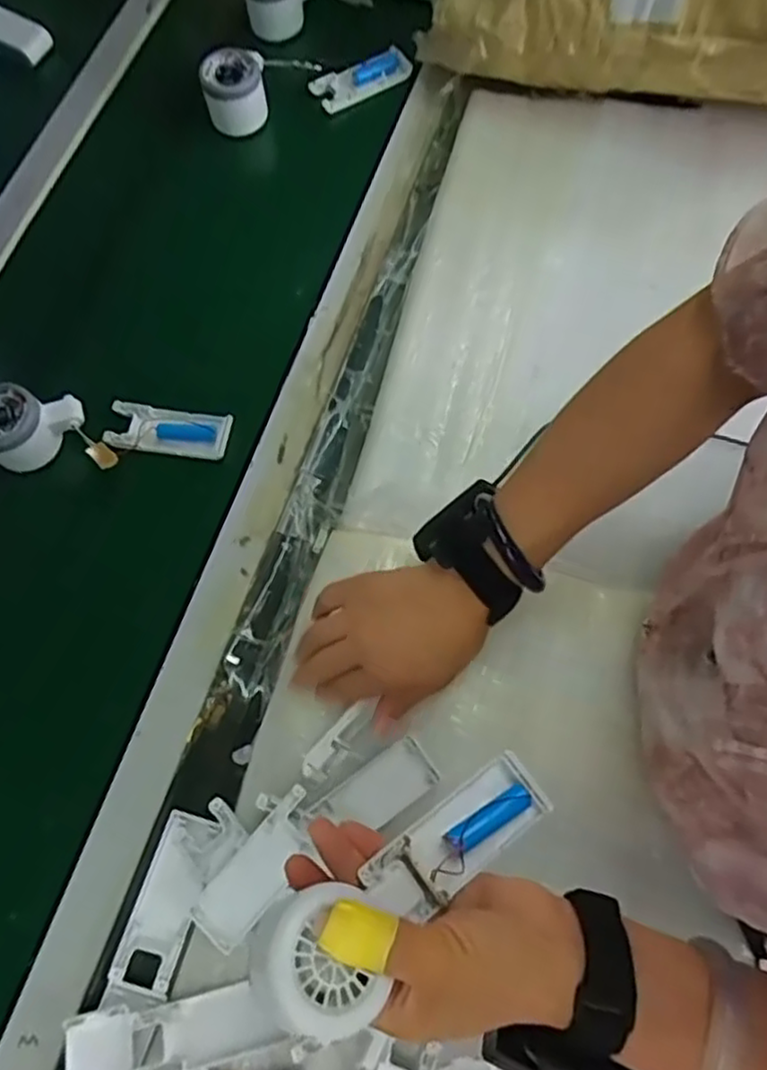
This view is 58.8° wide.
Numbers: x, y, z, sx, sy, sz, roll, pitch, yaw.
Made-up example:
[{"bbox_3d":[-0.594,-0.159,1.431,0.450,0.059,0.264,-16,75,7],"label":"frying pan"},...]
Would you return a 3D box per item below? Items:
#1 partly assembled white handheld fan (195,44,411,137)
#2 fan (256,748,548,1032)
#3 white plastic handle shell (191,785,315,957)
[{"bbox_3d":[-0.080,-0.459,0.692,0.204,0.065,0.069,-20,72,-7],"label":"partly assembled white handheld fan"},{"bbox_3d":[0.014,0.168,0.332,0.167,0.036,0.054,-22,69,-39],"label":"fan"},{"bbox_3d":[-0.082,0.215,0.448,0.042,0.032,0.104,28,74,10],"label":"white plastic handle shell"}]

